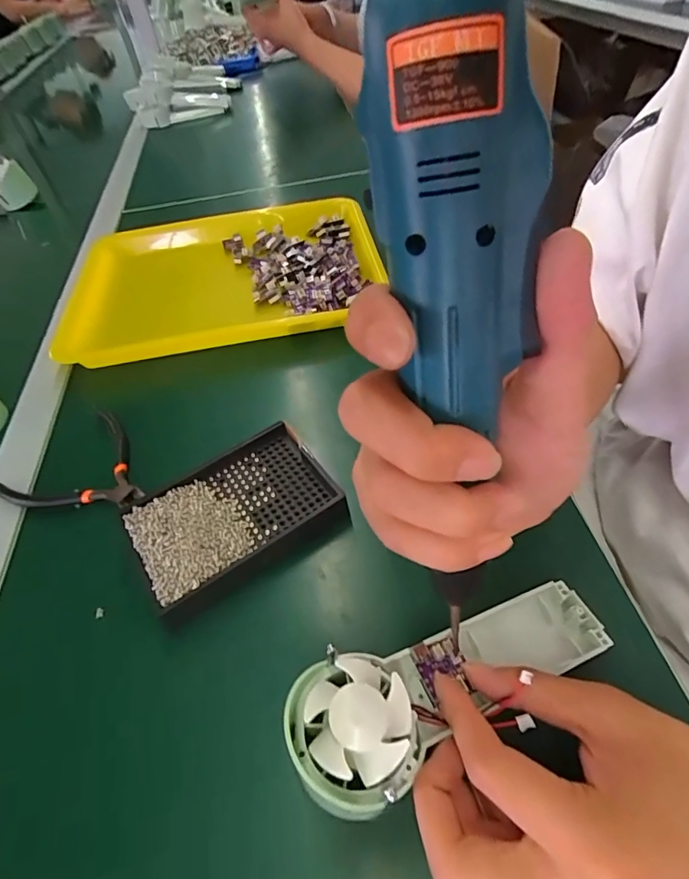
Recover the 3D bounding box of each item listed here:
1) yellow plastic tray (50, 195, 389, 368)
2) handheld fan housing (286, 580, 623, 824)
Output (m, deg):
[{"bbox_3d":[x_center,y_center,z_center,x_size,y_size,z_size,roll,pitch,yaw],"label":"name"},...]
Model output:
[{"bbox_3d":[-0.132,-0.182,0.520,0.326,0.048,0.252,-11,50,-3],"label":"yellow plastic tray"},{"bbox_3d":[0.057,0.119,0.235,0.171,0.030,0.062,-12,48,-23],"label":"handheld fan housing"}]

